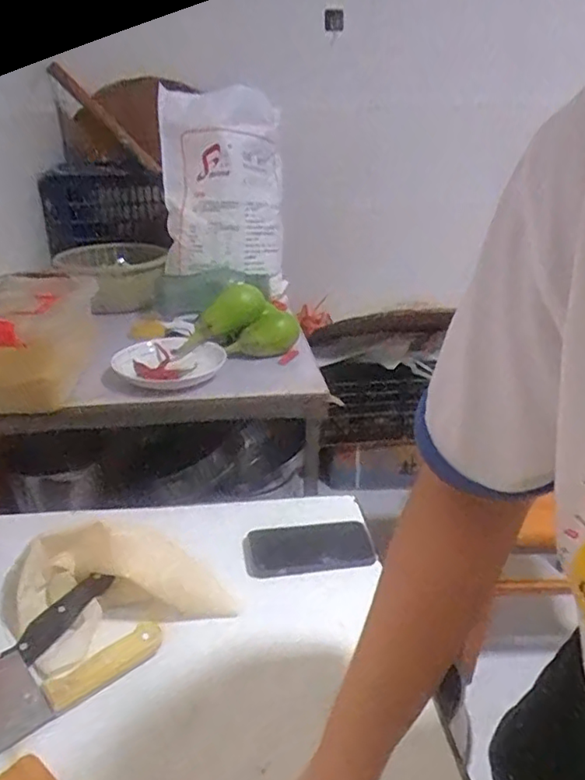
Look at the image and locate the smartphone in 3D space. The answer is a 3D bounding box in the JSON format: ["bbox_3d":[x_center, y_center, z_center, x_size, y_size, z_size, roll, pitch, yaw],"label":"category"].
[{"bbox_3d":[0.019,0.191,0.733,0.152,0.008,0.073,-4,38,-7],"label":"smartphone"}]

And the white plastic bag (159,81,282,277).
[{"bbox_3d":[-0.144,-0.450,1.331,0.320,0.382,0.081,-13,26,-35],"label":"white plastic bag"}]

